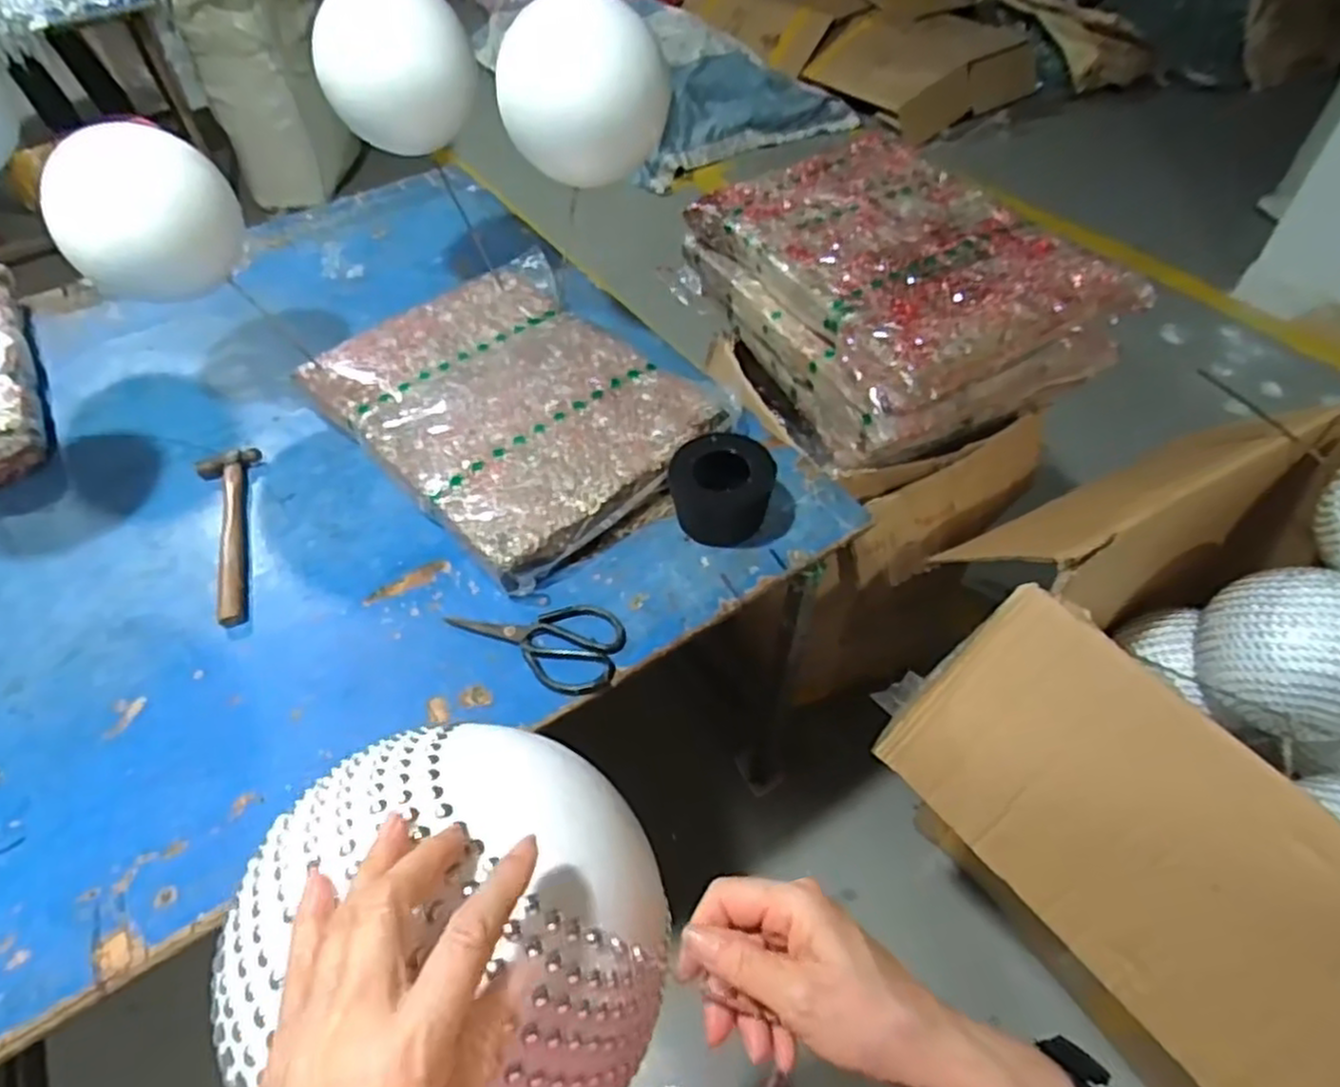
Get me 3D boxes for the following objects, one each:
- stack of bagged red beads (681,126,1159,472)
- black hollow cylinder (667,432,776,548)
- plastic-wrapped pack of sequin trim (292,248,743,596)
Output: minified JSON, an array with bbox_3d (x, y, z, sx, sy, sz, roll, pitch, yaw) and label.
[{"bbox_3d":[0.302,-0.356,1.059,0.384,0.170,0.491,-22,52,-15],"label":"stack of bagged red beads"},{"bbox_3d":[0.059,-0.062,0.838,0.113,0.083,0.094,5,49,9],"label":"black hollow cylinder"},{"bbox_3d":[-0.196,-0.193,0.978,0.383,0.060,0.503,-35,55,-24],"label":"plastic-wrapped pack of sequin trim"}]

